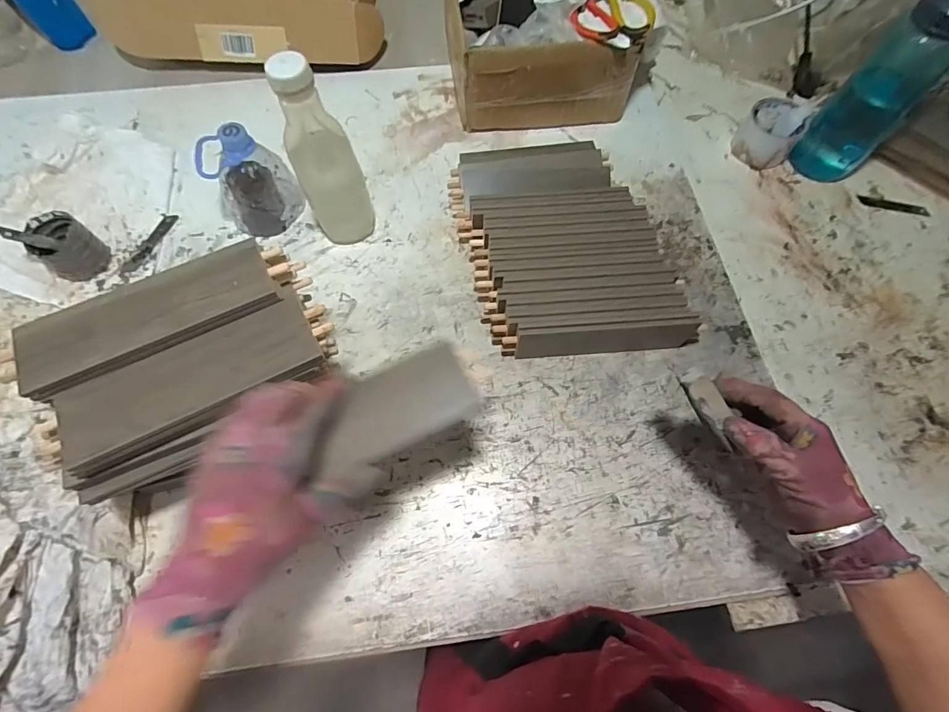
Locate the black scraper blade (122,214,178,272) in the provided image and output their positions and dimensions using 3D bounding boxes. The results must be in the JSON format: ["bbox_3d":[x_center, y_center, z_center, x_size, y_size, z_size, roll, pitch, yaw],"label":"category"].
[{"bbox_3d":[-0.437,-0.153,0.585,0.017,0.005,0.098,22,68,8],"label":"black scraper blade"}]

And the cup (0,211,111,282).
[{"bbox_3d":[-0.515,-0.138,0.545,0.077,0.057,0.066,33,72,13],"label":"cup"}]

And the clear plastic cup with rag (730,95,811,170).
[{"bbox_3d":[0.447,-0.337,0.661,0.081,0.064,0.085,0,68,0],"label":"clear plastic cup with rag"}]

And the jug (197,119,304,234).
[{"bbox_3d":[-0.289,-0.226,0.551,0.097,0.123,0.088,-31,71,-12],"label":"jug"}]

